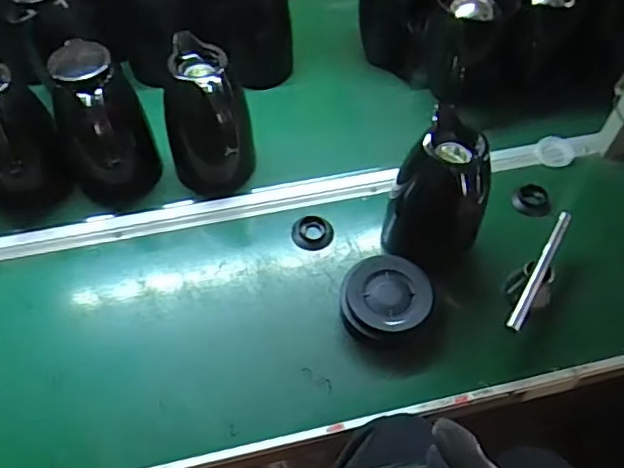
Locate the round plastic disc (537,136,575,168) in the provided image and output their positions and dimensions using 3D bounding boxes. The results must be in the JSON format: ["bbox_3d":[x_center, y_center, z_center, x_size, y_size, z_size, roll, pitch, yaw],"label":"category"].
[{"bbox_3d":[0.388,-0.131,0.908,0.059,0.043,0.015,28,60,17],"label":"round plastic disc"}]

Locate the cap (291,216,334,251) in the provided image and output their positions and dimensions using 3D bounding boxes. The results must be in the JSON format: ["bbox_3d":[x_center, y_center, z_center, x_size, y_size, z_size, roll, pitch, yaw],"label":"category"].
[{"bbox_3d":[0.001,-0.003,0.827,0.061,0.012,0.053,29,60,18],"label":"cap"}]

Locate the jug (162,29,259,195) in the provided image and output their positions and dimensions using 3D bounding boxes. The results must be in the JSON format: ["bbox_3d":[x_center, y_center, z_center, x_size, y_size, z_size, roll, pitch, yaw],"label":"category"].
[{"bbox_3d":[-0.148,-0.152,0.820,0.119,0.207,0.147,-10,56,-8],"label":"jug"}]

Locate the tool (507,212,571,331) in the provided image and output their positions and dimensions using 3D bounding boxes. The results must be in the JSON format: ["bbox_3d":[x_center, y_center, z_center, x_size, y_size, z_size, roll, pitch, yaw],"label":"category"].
[{"bbox_3d":[0.292,0.039,0.717,0.015,0.017,0.194,28,59,17],"label":"tool"}]

